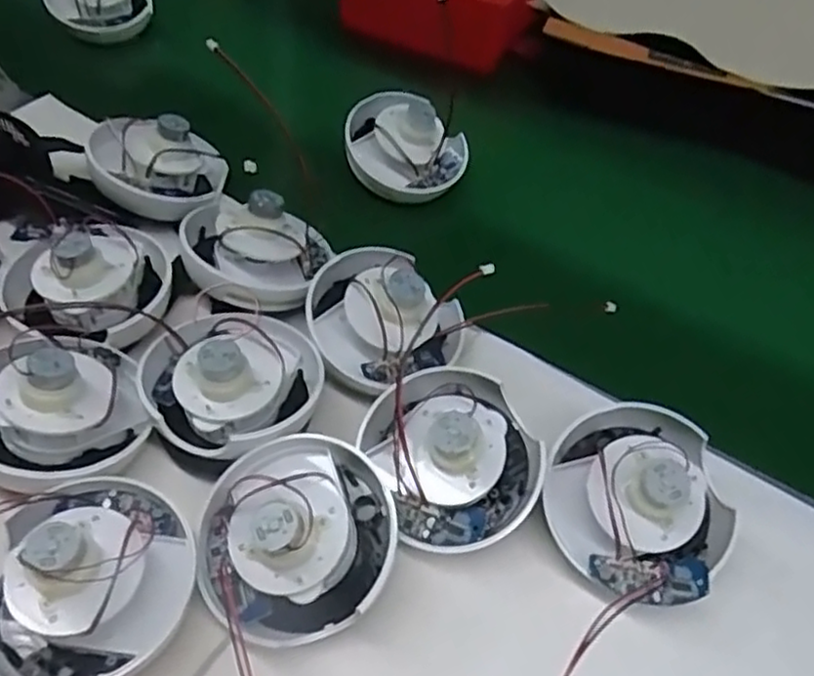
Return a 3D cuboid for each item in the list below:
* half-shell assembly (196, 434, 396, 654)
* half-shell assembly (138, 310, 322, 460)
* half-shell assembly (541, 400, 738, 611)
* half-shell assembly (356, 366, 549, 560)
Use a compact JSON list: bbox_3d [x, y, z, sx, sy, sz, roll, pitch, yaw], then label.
[{"bbox_3d":[-0.058,0.097,0.369,0.101,0.057,0.096,3,49,-3],"label":"half-shell assembly"},{"bbox_3d":[-0.103,0.020,0.429,0.101,0.059,0.107,3,49,-3],"label":"half-shell assembly"},{"bbox_3d":[0.134,0.087,0.400,0.103,0.059,0.102,3,49,-3],"label":"half-shell assembly"},{"bbox_3d":[0.029,0.062,0.408,0.089,0.061,0.100,-16,52,-18],"label":"half-shell assembly"}]

